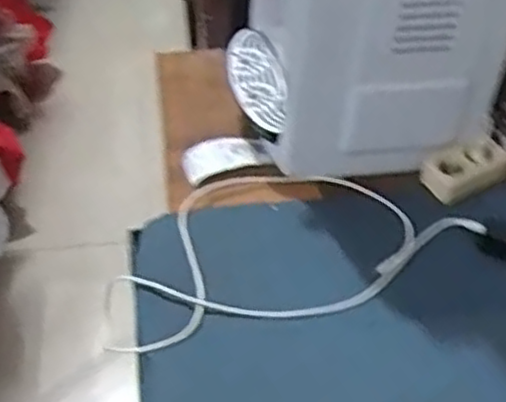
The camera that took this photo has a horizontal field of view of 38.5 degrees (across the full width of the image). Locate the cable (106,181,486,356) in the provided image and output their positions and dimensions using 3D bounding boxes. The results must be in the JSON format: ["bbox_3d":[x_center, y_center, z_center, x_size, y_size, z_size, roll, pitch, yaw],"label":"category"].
[{"bbox_3d":[0.040,0.046,0.919,0.454,0.030,0.258,-11,47,-14],"label":"cable"}]

